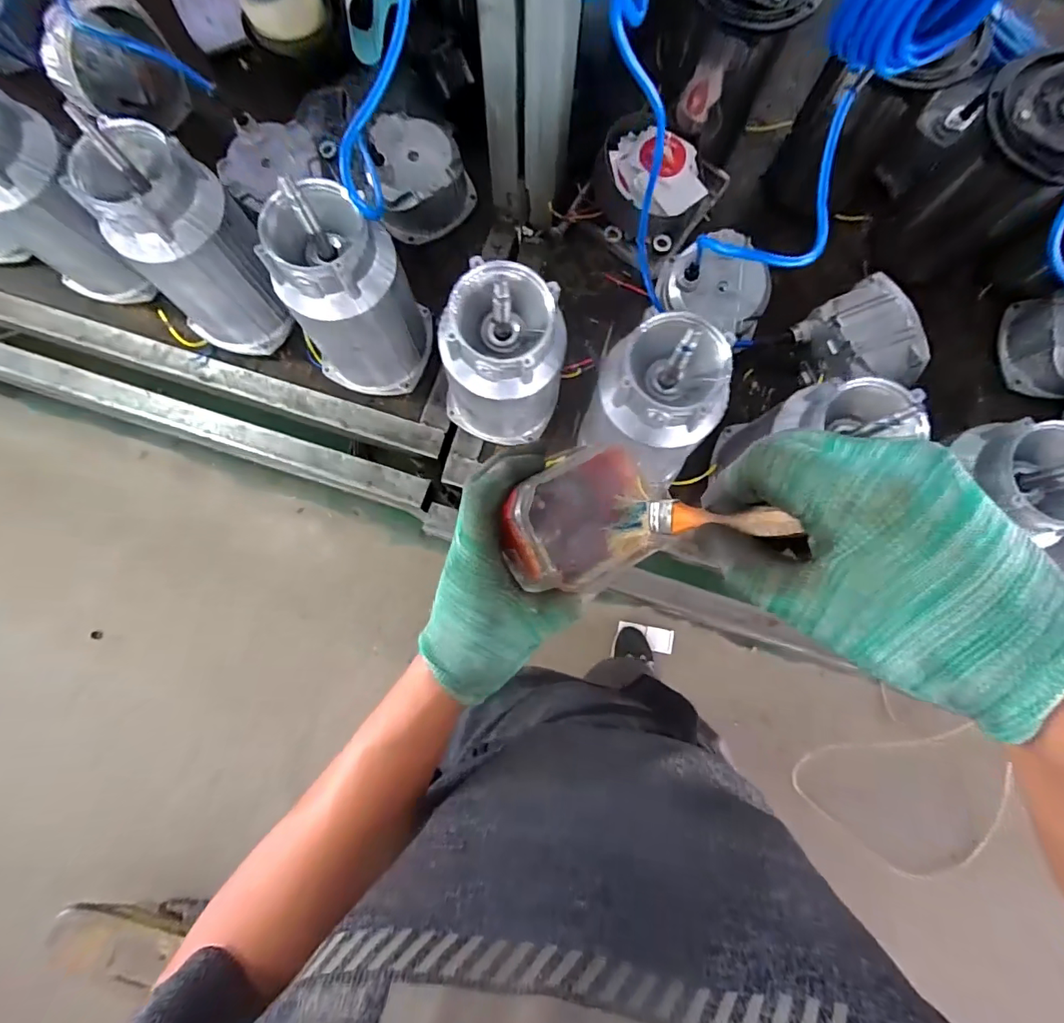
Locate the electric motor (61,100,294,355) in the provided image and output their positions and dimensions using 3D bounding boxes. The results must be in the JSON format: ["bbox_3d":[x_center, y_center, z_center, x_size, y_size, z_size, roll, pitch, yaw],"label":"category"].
[{"bbox_3d":[-0.356,-0.271,0.541,0.116,0.223,0.118,24,83,2],"label":"electric motor"}]

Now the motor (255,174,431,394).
[{"bbox_3d":[-0.191,-0.219,0.538,0.119,0.222,0.113,1,83,0],"label":"motor"}]

